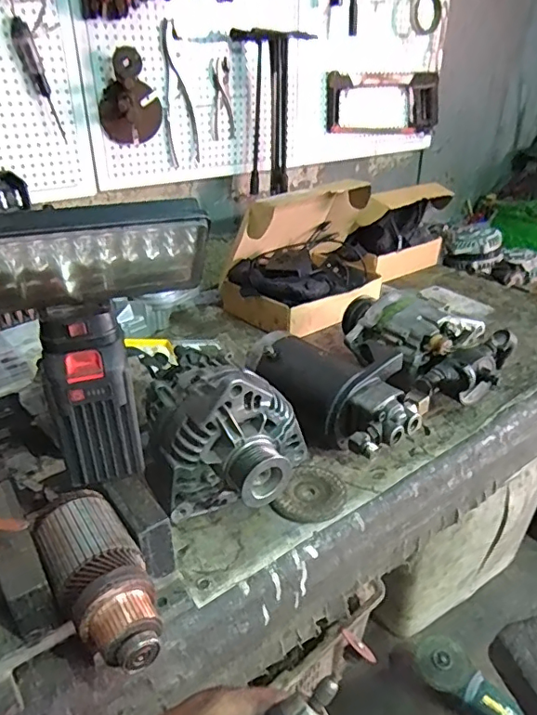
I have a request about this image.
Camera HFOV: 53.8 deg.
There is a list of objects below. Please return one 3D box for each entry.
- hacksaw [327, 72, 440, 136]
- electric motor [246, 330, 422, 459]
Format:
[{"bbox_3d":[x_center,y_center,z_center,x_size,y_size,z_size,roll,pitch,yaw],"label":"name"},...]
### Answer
[{"bbox_3d":[0.308,-0.654,1.379,0.430,0.150,0.043,-18,41,-32],"label":"hacksaw"},{"bbox_3d":[0.088,0.053,0.733,0.141,0.112,0.248,-22,36,-34],"label":"electric motor"}]

